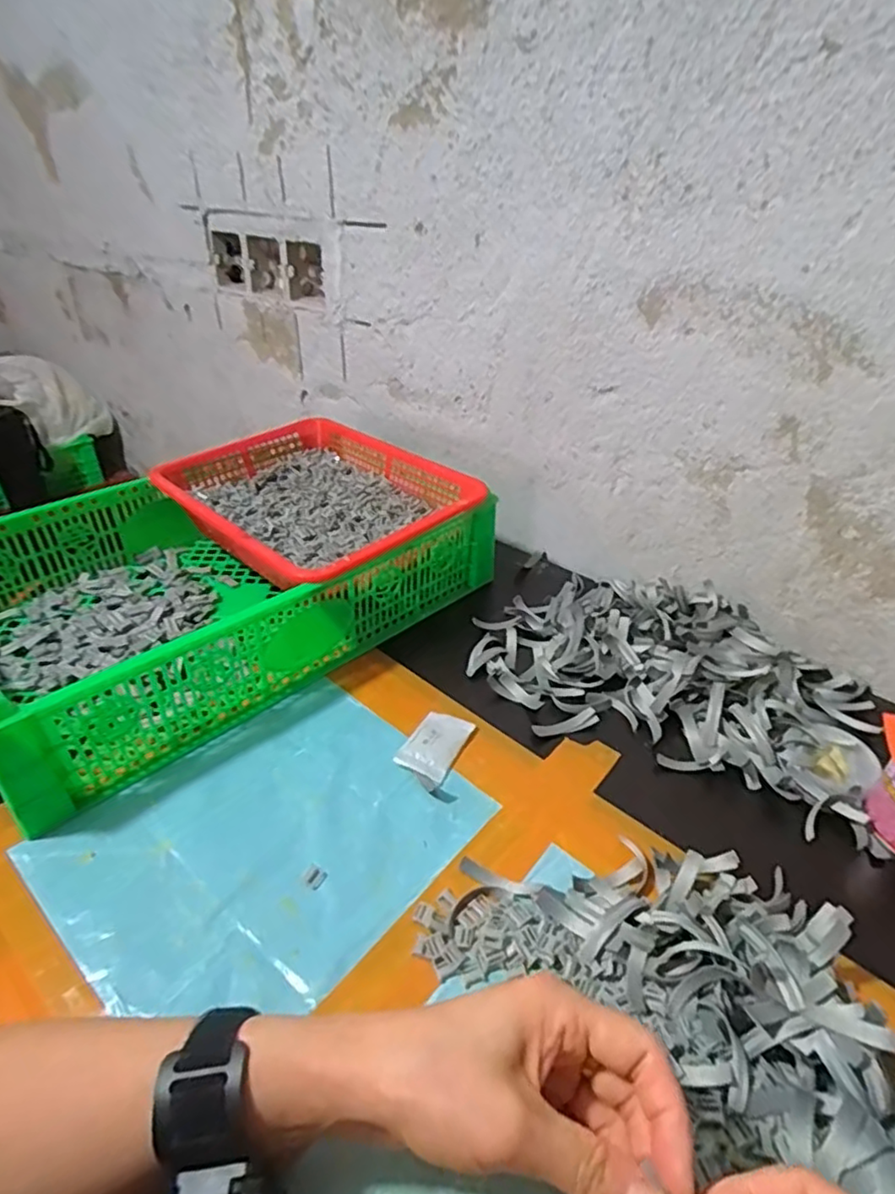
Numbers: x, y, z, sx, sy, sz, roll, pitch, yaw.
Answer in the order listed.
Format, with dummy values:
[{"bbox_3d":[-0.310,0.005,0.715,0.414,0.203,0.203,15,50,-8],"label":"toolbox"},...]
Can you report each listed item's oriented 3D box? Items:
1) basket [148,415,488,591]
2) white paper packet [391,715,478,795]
[{"bbox_3d":[-0.132,-0.094,0.655,0.235,0.069,0.296,-27,43,-35],"label":"basket"},{"bbox_3d":[-0.010,0.114,0.481,0.039,0.012,0.073,15,36,20],"label":"white paper packet"}]

